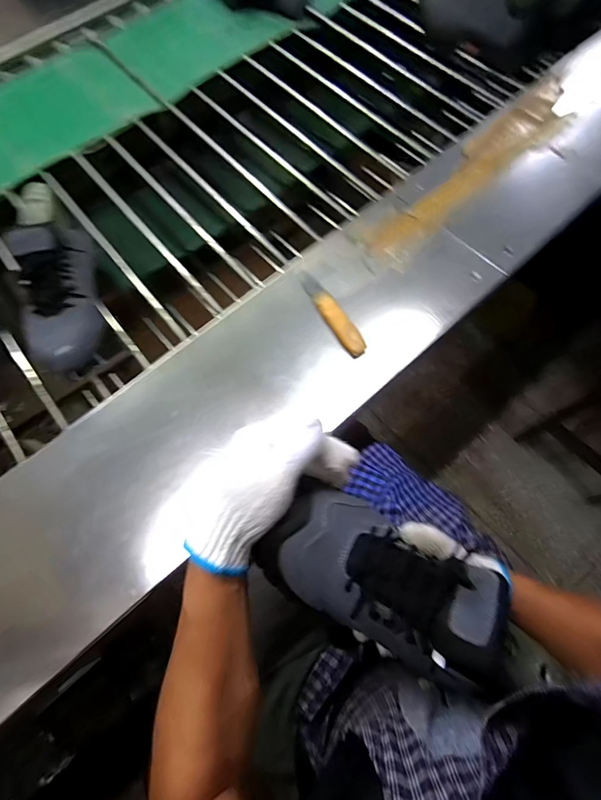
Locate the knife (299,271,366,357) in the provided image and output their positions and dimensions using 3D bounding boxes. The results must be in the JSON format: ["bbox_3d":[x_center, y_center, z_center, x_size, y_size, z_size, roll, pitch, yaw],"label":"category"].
[{"bbox_3d":[0.045,-0.126,0.546,0.030,0.011,0.151,-32,74,-9],"label":"knife"}]

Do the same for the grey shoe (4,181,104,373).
[{"bbox_3d":[-0.354,-0.176,0.544,0.096,0.092,0.275,-6,92,-3],"label":"grey shoe"}]

